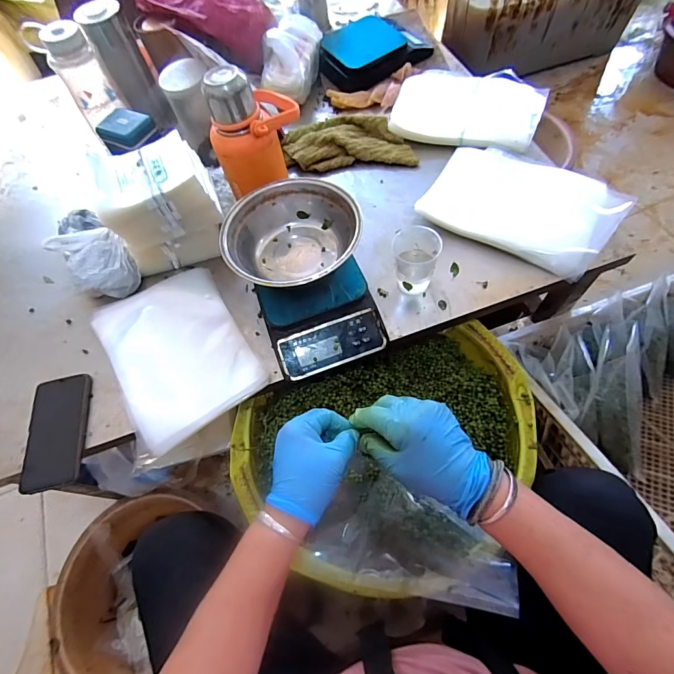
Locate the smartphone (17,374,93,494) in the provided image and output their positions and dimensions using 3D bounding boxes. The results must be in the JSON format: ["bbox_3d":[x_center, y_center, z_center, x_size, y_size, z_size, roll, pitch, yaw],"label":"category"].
[{"bbox_3d":[-0.381,0.126,0.533,0.077,0.011,0.153,-10,62,-3],"label":"smartphone"}]

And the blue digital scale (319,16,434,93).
[{"bbox_3d":[0.077,-0.633,0.862,0.228,0.056,0.183,-25,64,-10],"label":"blue digital scale"}]

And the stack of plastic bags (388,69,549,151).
[{"bbox_3d":[0.247,-0.443,0.742,0.263,0.027,0.218,16,64,11],"label":"stack of plastic bags"}]

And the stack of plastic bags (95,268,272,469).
[{"bbox_3d":[-0.239,0.015,0.576,0.190,0.023,0.270,-29,65,-12],"label":"stack of plastic bags"}]

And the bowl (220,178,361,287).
[{"bbox_3d":[-0.062,-0.136,0.554,0.181,0.065,0.175,-1,62,2],"label":"bowl"}]

